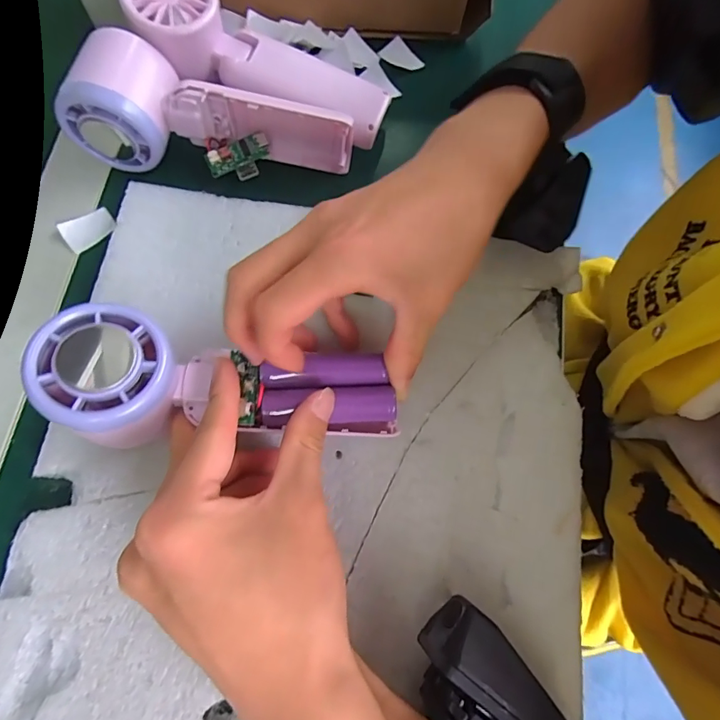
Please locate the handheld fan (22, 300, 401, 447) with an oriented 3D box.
[{"bbox_3d":[-0.062,0.014,0.208,0.158,0.034,0.056,7,72,-15],"label":"handheld fan"}]

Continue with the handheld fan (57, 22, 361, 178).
[{"bbox_3d":[-0.087,-0.145,0.255,0.162,0.048,0.058,10,73,-1],"label":"handheld fan"}]

